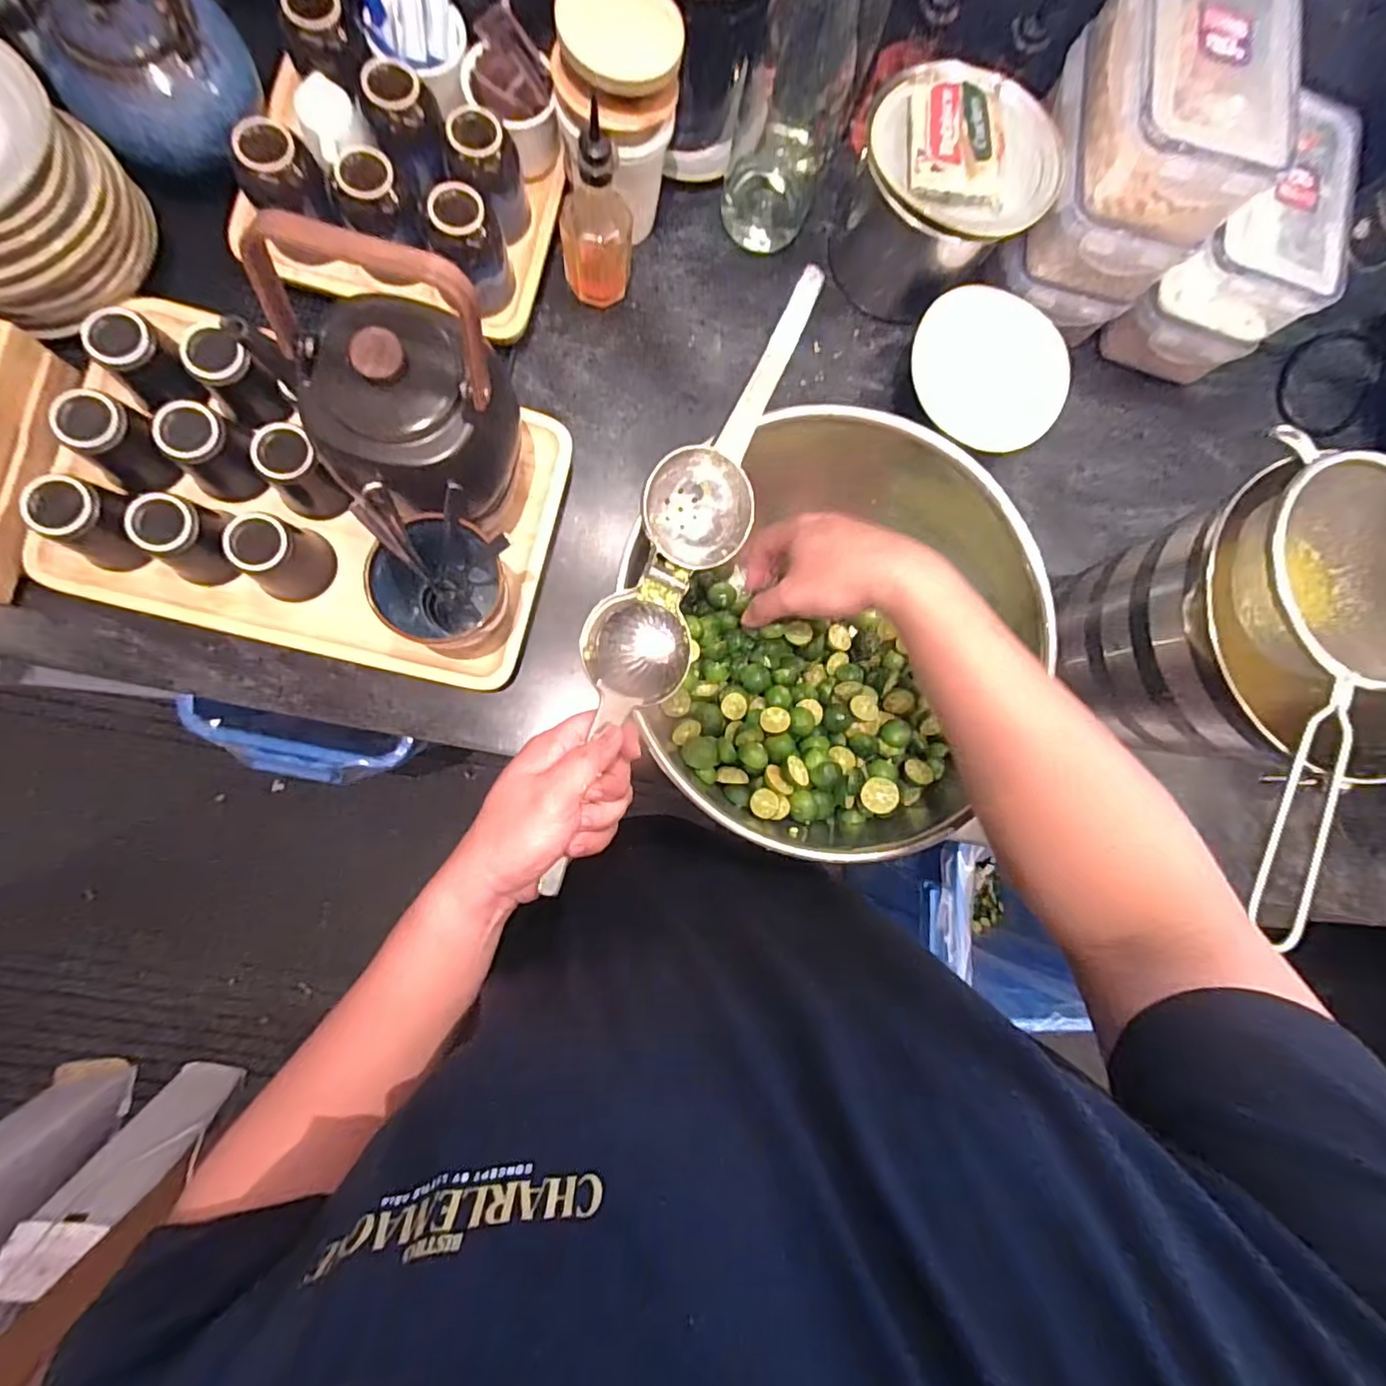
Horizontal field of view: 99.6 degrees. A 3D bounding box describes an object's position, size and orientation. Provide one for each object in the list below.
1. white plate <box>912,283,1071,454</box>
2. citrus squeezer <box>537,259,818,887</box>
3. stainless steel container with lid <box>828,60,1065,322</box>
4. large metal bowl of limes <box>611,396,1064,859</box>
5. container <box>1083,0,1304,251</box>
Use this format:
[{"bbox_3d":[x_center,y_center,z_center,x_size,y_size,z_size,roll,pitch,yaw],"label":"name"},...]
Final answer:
[{"bbox_3d":[0.265,-0.288,0.519,0.140,0.010,0.142,-6,86,-9],"label":"white plate"},{"bbox_3d":[-0.019,-0.074,0.387,0.070,0.064,0.402,24,86,-5],"label":"citrus squeezer"},{"bbox_3d":[0.212,-0.431,0.517,0.155,0.124,0.123,12,83,-7],"label":"stainless steel container with lid"},{"bbox_3d":[0.102,-0.072,0.486,0.302,0.116,0.373,29,82,-5],"label":"large metal bowl of limes"},{"bbox_3d":[0.372,-0.450,0.448,0.135,0.081,0.176,7,84,-8],"label":"container"}]

